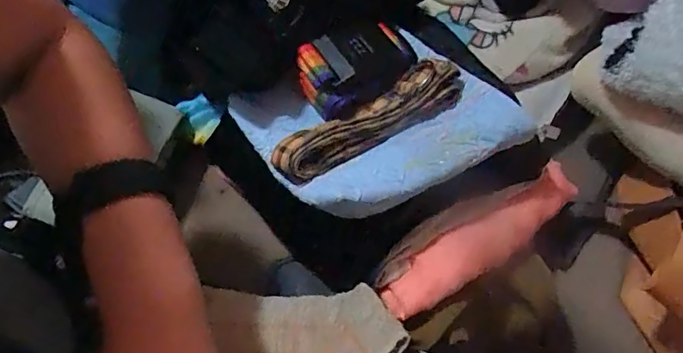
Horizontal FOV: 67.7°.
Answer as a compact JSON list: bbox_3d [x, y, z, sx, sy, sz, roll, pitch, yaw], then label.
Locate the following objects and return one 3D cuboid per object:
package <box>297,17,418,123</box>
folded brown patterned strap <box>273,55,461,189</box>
[{"bbox_3d":[0.016,-0.102,0.484,0.104,0.047,0.075,-30,65,-21],"label":"package"},{"bbox_3d":[0.027,-0.049,0.445,0.177,0.033,0.054,-28,64,-21],"label":"folded brown patterned strap"}]

